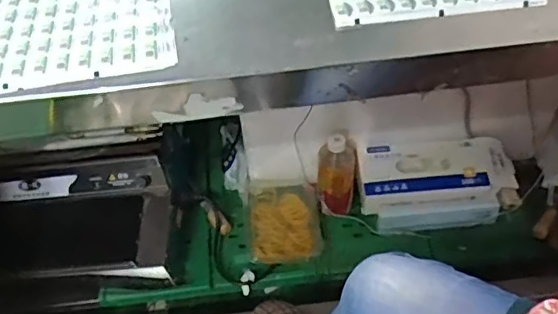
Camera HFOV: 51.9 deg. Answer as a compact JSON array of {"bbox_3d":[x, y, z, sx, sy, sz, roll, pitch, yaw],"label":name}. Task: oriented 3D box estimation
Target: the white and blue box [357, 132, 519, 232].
[{"bbox_3d":[0.285,0.040,1.043,0.273,0.111,0.128,-4,50,0],"label":"white and blue box"}]

